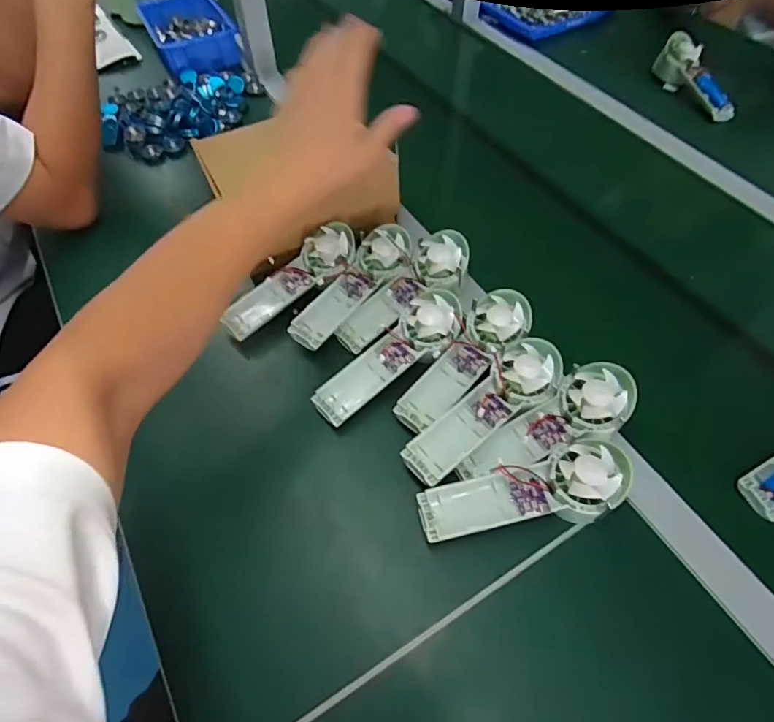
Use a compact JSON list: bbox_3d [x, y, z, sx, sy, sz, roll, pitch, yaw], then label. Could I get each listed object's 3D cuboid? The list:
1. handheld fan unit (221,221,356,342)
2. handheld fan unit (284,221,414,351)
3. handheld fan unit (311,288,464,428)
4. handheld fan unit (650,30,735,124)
[{"bbox_3d":[-0.111,-0.093,0.553,0.174,0.025,0.067,-43,66,-13],"label":"handheld fan unit"},{"bbox_3d":[-0.041,-0.087,0.534,0.056,0.034,0.174,35,62,21],"label":"handheld fan unit"},{"bbox_3d":[0.000,-0.008,0.492,0.175,0.023,0.062,-41,64,-11],"label":"handheld fan unit"},{"bbox_3d":[0.504,-0.462,0.812,0.069,0.079,0.177,-6,56,-5],"label":"handheld fan unit"}]

